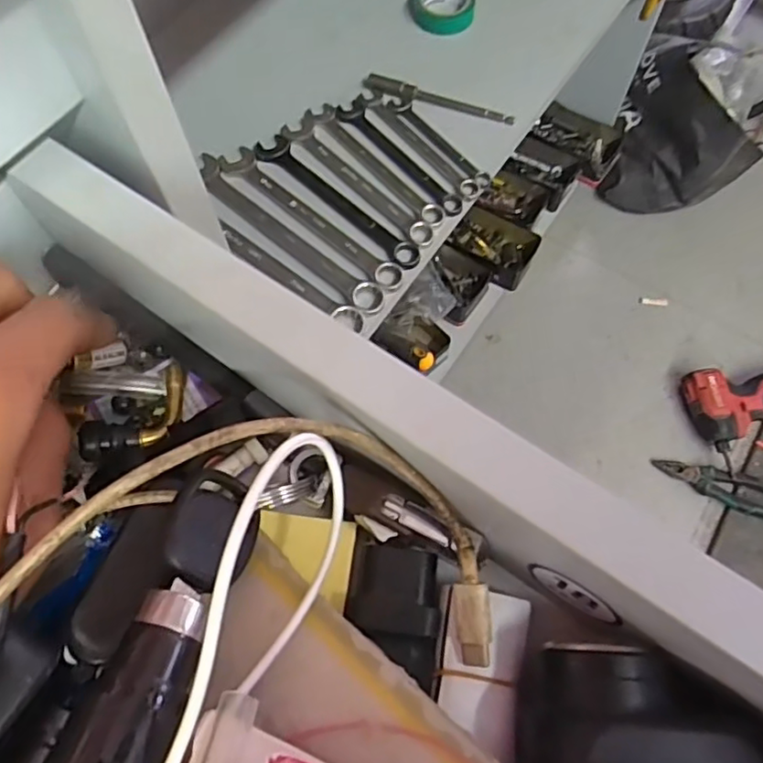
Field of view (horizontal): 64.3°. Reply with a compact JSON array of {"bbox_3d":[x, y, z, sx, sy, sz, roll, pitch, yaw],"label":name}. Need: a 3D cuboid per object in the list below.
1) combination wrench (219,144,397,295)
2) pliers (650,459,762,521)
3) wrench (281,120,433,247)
[{"bbox_3d":[-0.065,-0.148,0.530,0.030,0.009,0.209,-42,71,-17],"label":"combination wrench"},{"bbox_3d":[0.503,0.153,0.883,0.192,0.013,0.062,19,67,9],"label":"pliers"},{"bbox_3d":[-0.026,-0.183,0.546,0.031,0.010,0.188,-37,70,-15],"label":"wrench"}]

